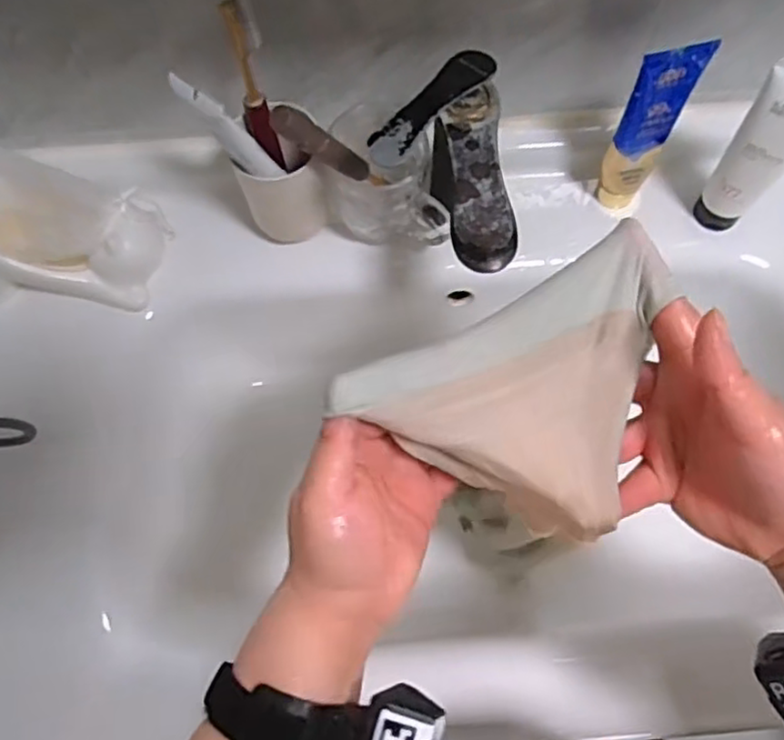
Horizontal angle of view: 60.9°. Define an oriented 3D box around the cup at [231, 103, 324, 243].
[{"bbox_3d":[-0.081,-0.149,0.523,0.068,0.100,0.070,22,70,10],"label":"cup"}]

